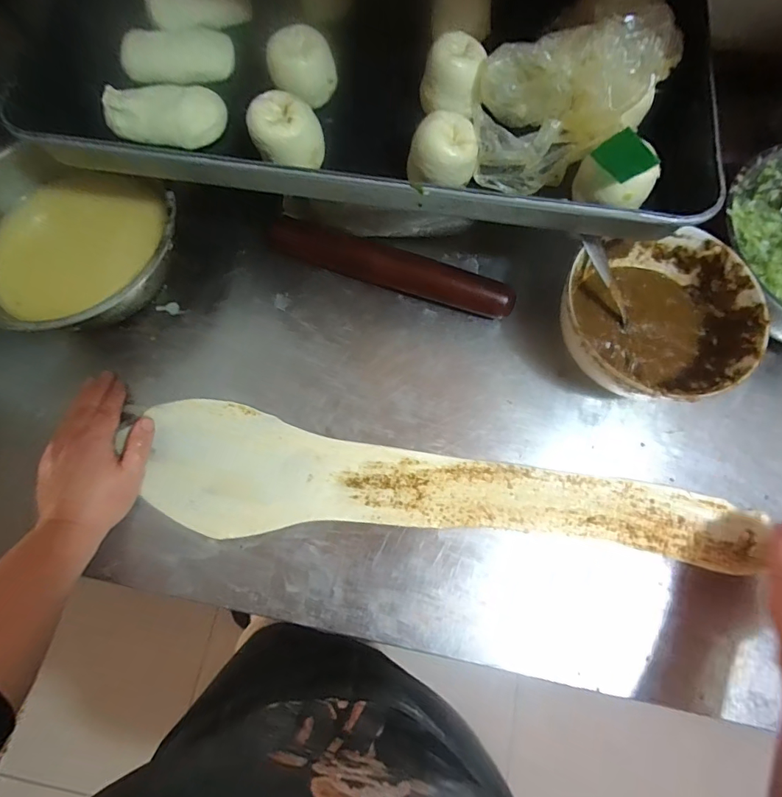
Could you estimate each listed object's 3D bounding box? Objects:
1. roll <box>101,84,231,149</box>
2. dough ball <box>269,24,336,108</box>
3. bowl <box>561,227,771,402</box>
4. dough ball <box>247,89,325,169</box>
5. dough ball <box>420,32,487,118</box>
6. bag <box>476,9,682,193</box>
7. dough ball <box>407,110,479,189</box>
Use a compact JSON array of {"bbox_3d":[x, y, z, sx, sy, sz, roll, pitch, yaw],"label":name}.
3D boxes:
[{"bbox_3d":[-0.205,-0.254,0.394,0.102,0.033,0.046,-1,73,-1],"label":"roll"},{"bbox_3d":[-0.081,-0.303,0.405,0.058,0.045,0.057,0,73,-1],"label":"dough ball"},{"bbox_3d":[0.256,-0.074,0.435,0.152,0.082,0.163,0,74,-1],"label":"bowl"},{"bbox_3d":[-0.088,-0.225,0.379,0.057,0.048,0.053,0,73,-1],"label":"dough ball"},{"bbox_3d":[0.054,-0.293,0.403,0.053,0.046,0.054,7,73,1],"label":"dough ball"},{"bbox_3d":[0.151,-0.252,0.374,0.159,0.073,0.127,4,73,0],"label":"bag"},{"bbox_3d":[0.043,-0.203,0.372,0.054,0.041,0.053,0,73,-1],"label":"dough ball"}]

